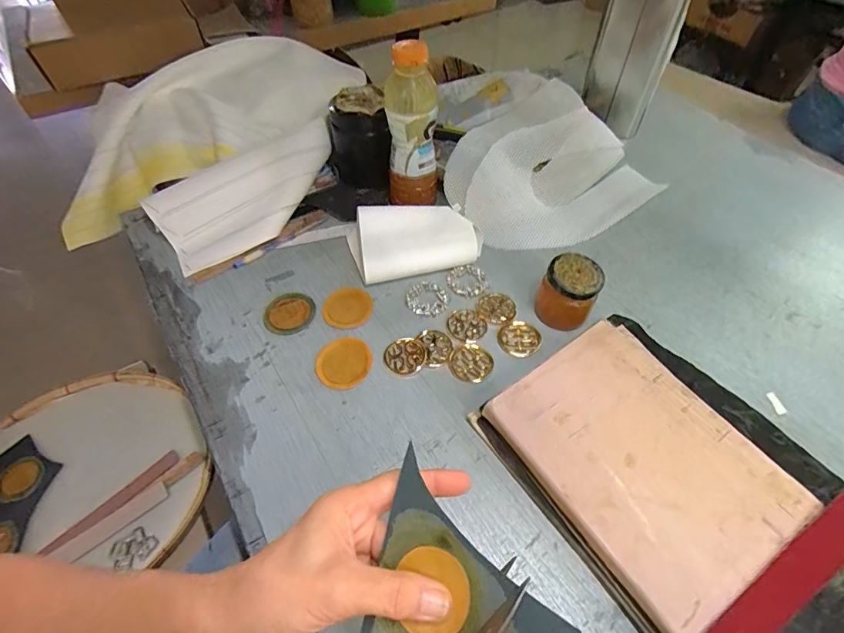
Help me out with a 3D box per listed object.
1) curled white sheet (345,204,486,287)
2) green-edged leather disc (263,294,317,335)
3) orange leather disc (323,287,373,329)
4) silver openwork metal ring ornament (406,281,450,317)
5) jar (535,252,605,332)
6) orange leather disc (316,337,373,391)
[{"bbox_3d":[-0.009,-0.101,0.570,0.163,0.037,0.105,-10,52,-8],"label":"curled white sheet"},{"bbox_3d":[-0.155,-0.004,0.518,0.058,0.005,0.057,-9,51,-7],"label":"green-edged leather disc"},{"bbox_3d":[-0.087,-0.011,0.520,0.056,0.004,0.057,0,51,0],"label":"orange leather disc"},{"bbox_3d":[0.007,-0.020,0.524,0.049,0.006,0.048,0,51,0],"label":"silver openwork metal ring ornament"},{"bbox_3d":[0.160,-0.025,0.483,0.057,0.066,0.054,0,51,0],"label":"jar"},{"bbox_3d":[-0.083,0.050,0.472,0.056,0.005,0.060,3,51,3],"label":"orange leather disc"}]

